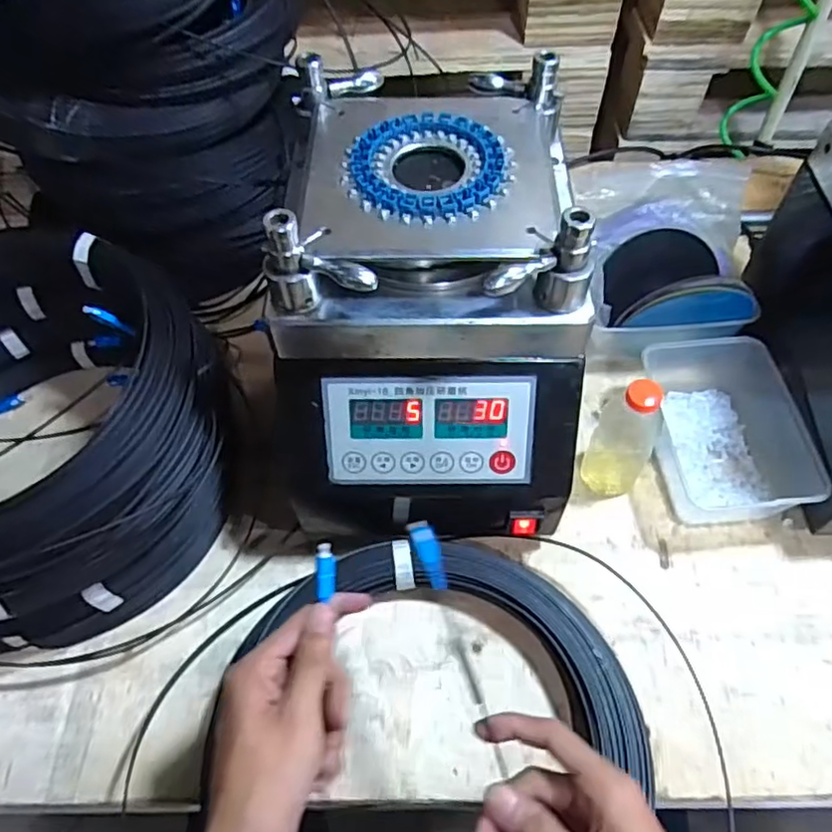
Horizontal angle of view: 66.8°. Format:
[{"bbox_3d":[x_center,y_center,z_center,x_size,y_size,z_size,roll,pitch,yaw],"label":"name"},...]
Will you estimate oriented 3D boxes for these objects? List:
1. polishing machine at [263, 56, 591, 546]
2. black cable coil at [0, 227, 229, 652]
[{"bbox_3d":[0.007,-0.081,0.497,0.225,0.276,0.261,1,58,2],"label":"polishing machine"},{"bbox_3d":[-0.317,0.018,0.522,0.291,0.194,0.282,-1,58,1],"label":"black cable coil"}]

